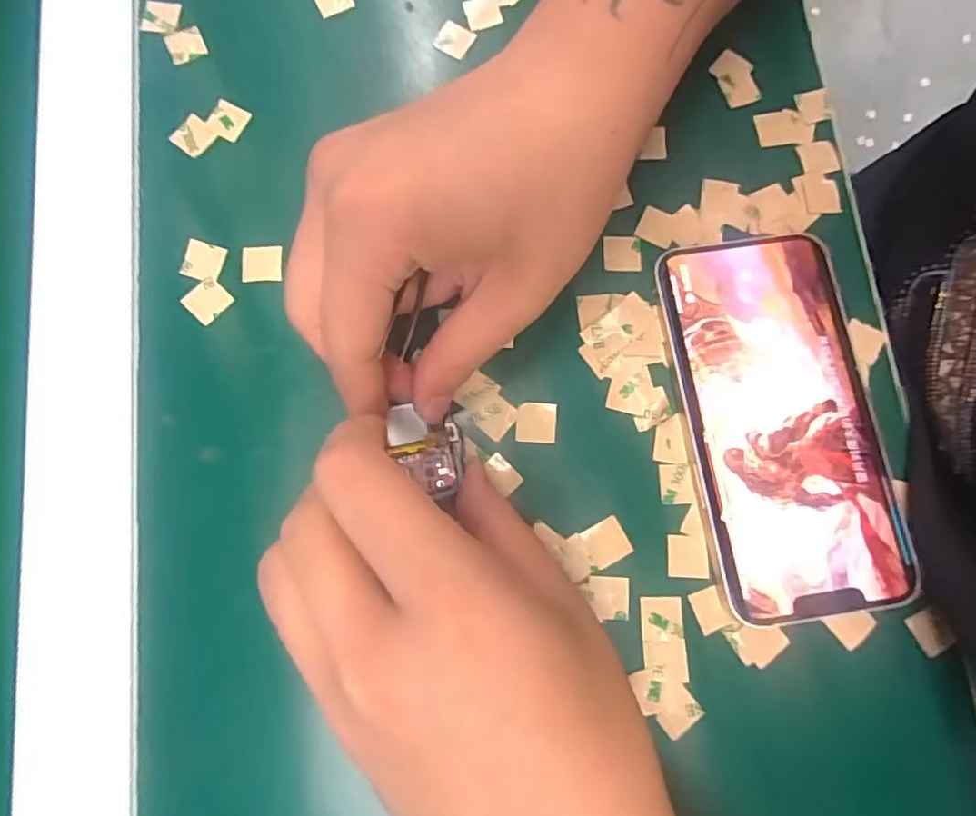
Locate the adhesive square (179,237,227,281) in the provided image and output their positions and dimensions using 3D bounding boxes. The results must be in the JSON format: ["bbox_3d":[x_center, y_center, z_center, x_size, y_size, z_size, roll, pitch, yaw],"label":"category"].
[{"bbox_3d":[-0.114,-0.060,0.233,0.016,0.004,0.015,13,79,2],"label":"adhesive square"}]

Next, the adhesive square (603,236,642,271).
[{"bbox_3d":[0.055,-0.064,0.240,0.015,0.004,0.015,0,80,1],"label":"adhesive square"}]

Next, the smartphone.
[{"bbox_3d":[0.111,0.003,0.223,0.072,0.008,0.143,-6,79,-2],"label":"smartphone"}]

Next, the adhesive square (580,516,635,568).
[{"bbox_3d":[0.044,0.050,0.218,0.016,0.004,0.015,-24,77,-6],"label":"adhesive square"}]

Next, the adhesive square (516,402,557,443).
[{"bbox_3d":[0.019,0.005,0.224,0.015,0.004,0.015,4,79,0],"label":"adhesive square"}]

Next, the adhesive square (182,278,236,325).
[{"bbox_3d":[-0.111,-0.043,0.230,0.016,0.004,0.015,43,81,7],"label":"adhesive square"}]

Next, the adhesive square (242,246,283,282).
[{"bbox_3d":[-0.091,-0.058,0.235,0.015,0.004,0.016,-4,79,-2],"label":"adhesive square"}]

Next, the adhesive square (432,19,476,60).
[{"bbox_3d":[-0.015,-0.163,0.256,0.015,0.004,0.015,30,80,5],"label":"adhesive square"}]

